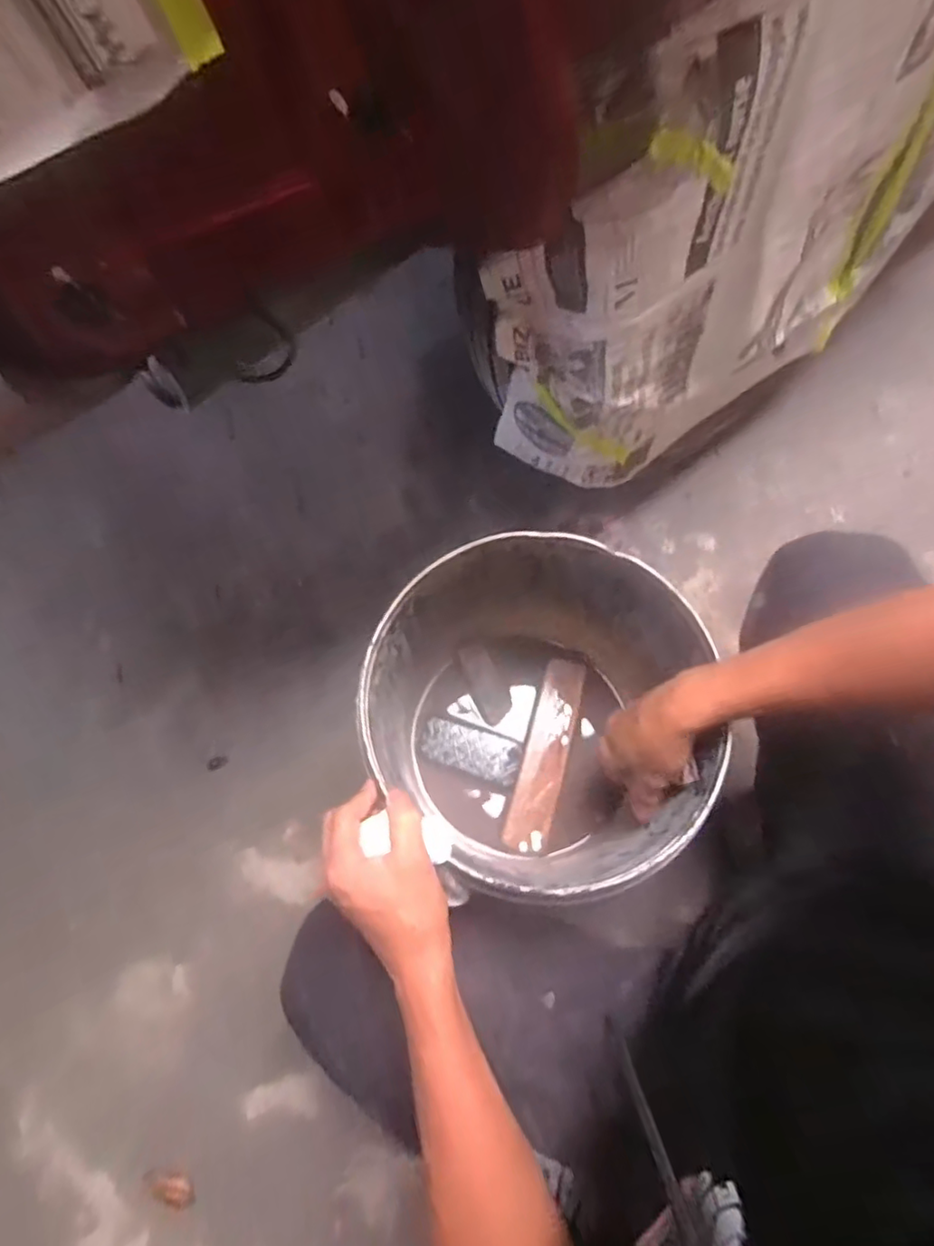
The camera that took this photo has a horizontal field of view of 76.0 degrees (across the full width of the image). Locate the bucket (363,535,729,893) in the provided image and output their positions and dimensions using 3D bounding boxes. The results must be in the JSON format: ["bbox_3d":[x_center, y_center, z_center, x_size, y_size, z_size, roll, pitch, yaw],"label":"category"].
[{"bbox_3d":[0.059,0.098,0.600,0.303,0.247,0.280,0,72,1],"label":"bucket"}]

